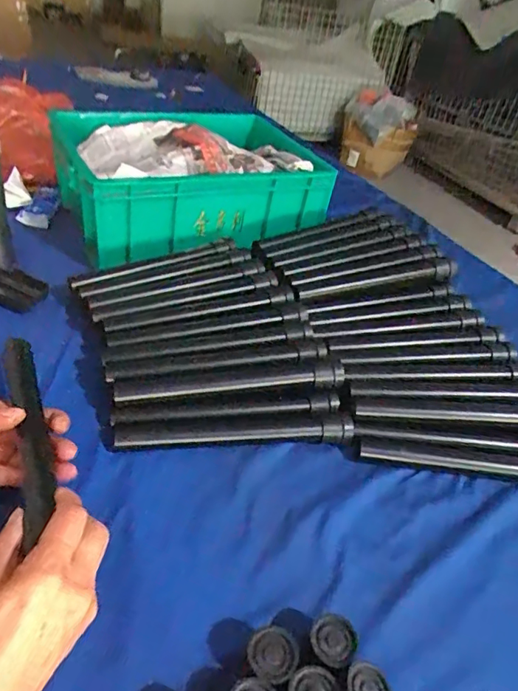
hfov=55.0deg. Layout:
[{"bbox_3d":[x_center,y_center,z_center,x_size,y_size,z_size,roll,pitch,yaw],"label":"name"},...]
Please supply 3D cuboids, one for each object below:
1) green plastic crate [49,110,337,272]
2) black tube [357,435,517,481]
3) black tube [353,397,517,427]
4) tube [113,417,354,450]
[{"bbox_3d":[-0.114,-0.280,0.843,0.401,0.151,0.315,-11,43,-23],"label":"green plastic crate"},{"bbox_3d":[0.231,0.127,0.536,0.248,0.023,0.026,9,38,-1],"label":"black tube"},{"bbox_3d":[0.230,0.074,0.556,0.247,0.023,0.030,7,38,-5],"label":"black tube"},{"bbox_3d":[-0.022,0.090,0.515,0.242,0.022,0.025,1,39,-12],"label":"tube"}]

